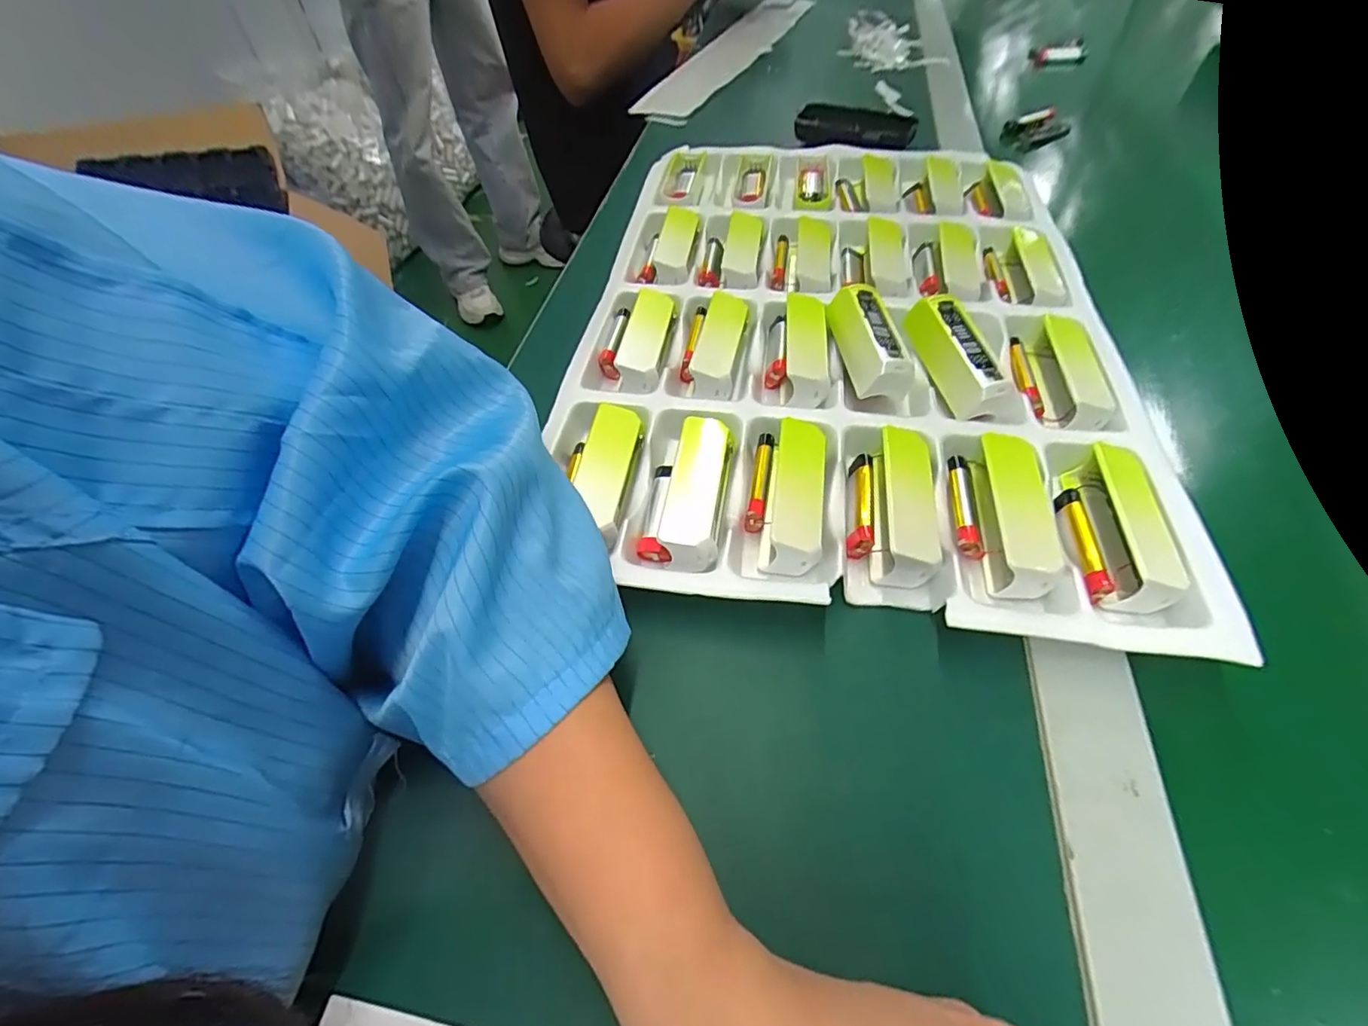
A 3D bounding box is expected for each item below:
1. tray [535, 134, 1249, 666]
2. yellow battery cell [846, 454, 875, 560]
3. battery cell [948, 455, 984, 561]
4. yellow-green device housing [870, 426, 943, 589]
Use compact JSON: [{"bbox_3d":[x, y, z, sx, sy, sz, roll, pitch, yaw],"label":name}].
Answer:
[{"bbox_3d":[0.101,-0.129,0.363,0.305,0.030,0.424,7,53,7],"label":"tray"},{"bbox_3d":[0.087,-0.005,0.284,0.010,0.015,0.055,8,53,8],"label":"yellow battery cell"},{"bbox_3d":[0.138,-0.005,0.283,0.014,0.010,0.057,7,53,7],"label":"battery cell"},{"bbox_3d":[0.105,-0.009,0.273,0.029,0.017,0.080,7,53,7],"label":"yellow-green device housing"}]

